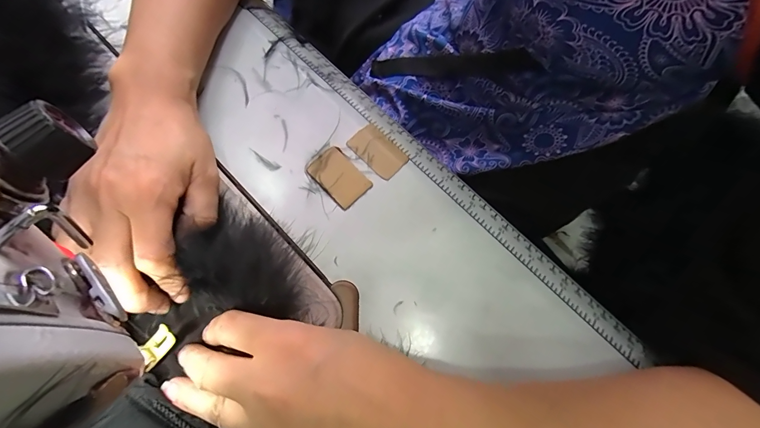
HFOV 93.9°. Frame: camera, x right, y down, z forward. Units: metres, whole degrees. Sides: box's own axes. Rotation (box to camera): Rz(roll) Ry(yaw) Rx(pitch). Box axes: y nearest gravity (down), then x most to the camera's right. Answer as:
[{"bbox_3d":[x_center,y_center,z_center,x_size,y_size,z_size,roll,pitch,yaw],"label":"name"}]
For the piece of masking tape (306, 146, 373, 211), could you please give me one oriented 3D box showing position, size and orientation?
[{"bbox_3d":[-0.027,-0.025,0.234,0.026,0.004,0.039,-42,78,-11],"label":"piece of masking tape"}]

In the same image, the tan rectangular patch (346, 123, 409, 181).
[{"bbox_3d":[-0.001,-0.043,0.240,0.039,0.004,0.024,42,78,11],"label":"tan rectangular patch"}]

